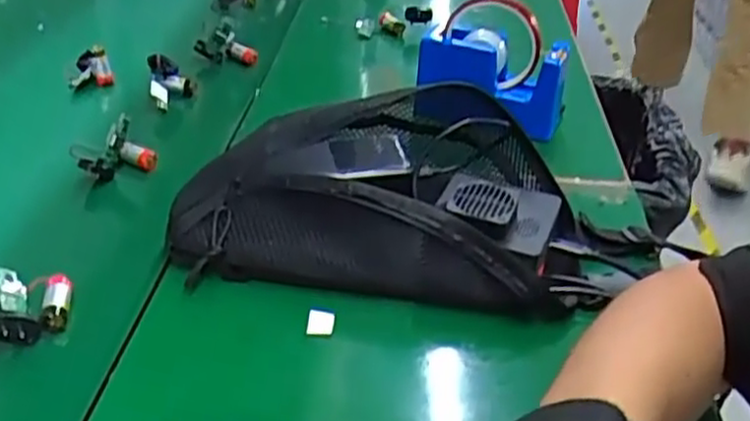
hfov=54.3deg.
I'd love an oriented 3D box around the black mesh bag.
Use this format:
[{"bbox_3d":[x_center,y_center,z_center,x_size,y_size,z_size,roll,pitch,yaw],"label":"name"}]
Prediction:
[{"bbox_3d":[0.037,-0.021,0.516,0.322,0.099,0.185,11,33,7],"label":"black mesh bag"}]

